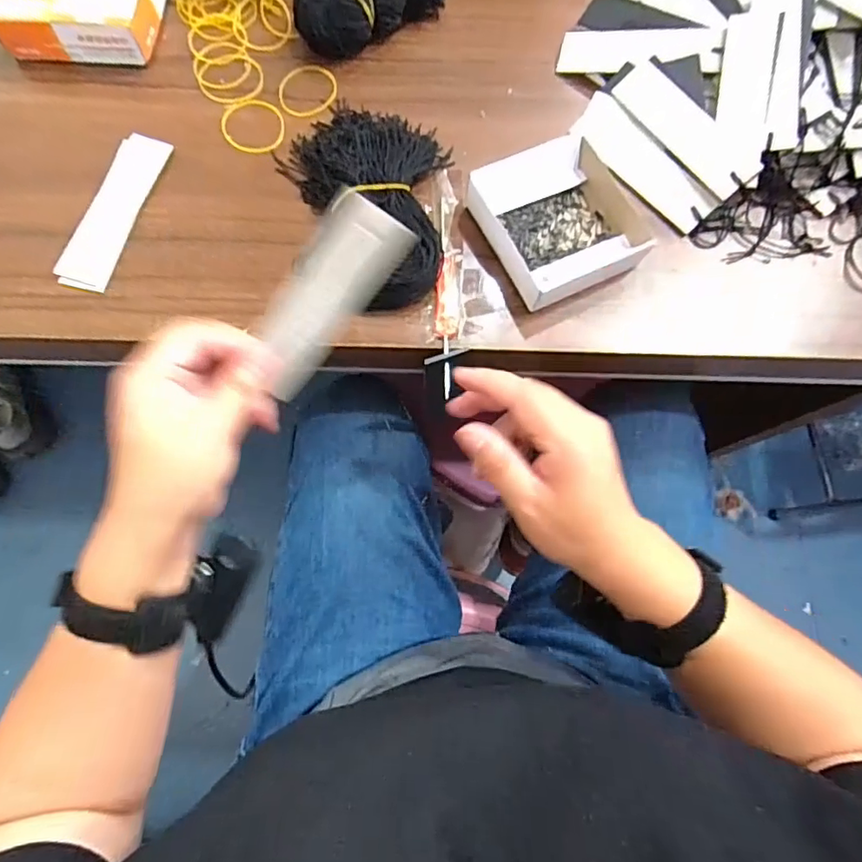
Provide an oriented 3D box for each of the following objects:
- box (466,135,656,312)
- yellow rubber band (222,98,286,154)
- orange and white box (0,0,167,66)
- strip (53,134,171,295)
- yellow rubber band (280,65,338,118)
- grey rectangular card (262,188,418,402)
[{"bbox_3d":[0.092,-0.155,0.389,0.112,0.027,0.110,-27,79,-8],"label":"box"},{"bbox_3d":[-0.139,-0.240,0.418,0.049,0.004,0.053,0,77,-2],"label":"yellow rubber band"},{"bbox_3d":[-0.276,-0.346,0.421,0.110,0.040,0.106,3,77,-1],"label":"orange and white box"},{"bbox_3d":[-0.230,-0.161,0.388,0.034,0.005,0.129,18,74,-8],"label":"strip"},{"bbox_3d":[-0.098,-0.275,0.427,0.046,0.004,0.052,13,77,1],"label":"yellow rubber band"},{"bbox_3d":[-0.057,-0.066,0.279,0.113,0.042,0.004,-48,38,24],"label":"grey rectangular card"}]

